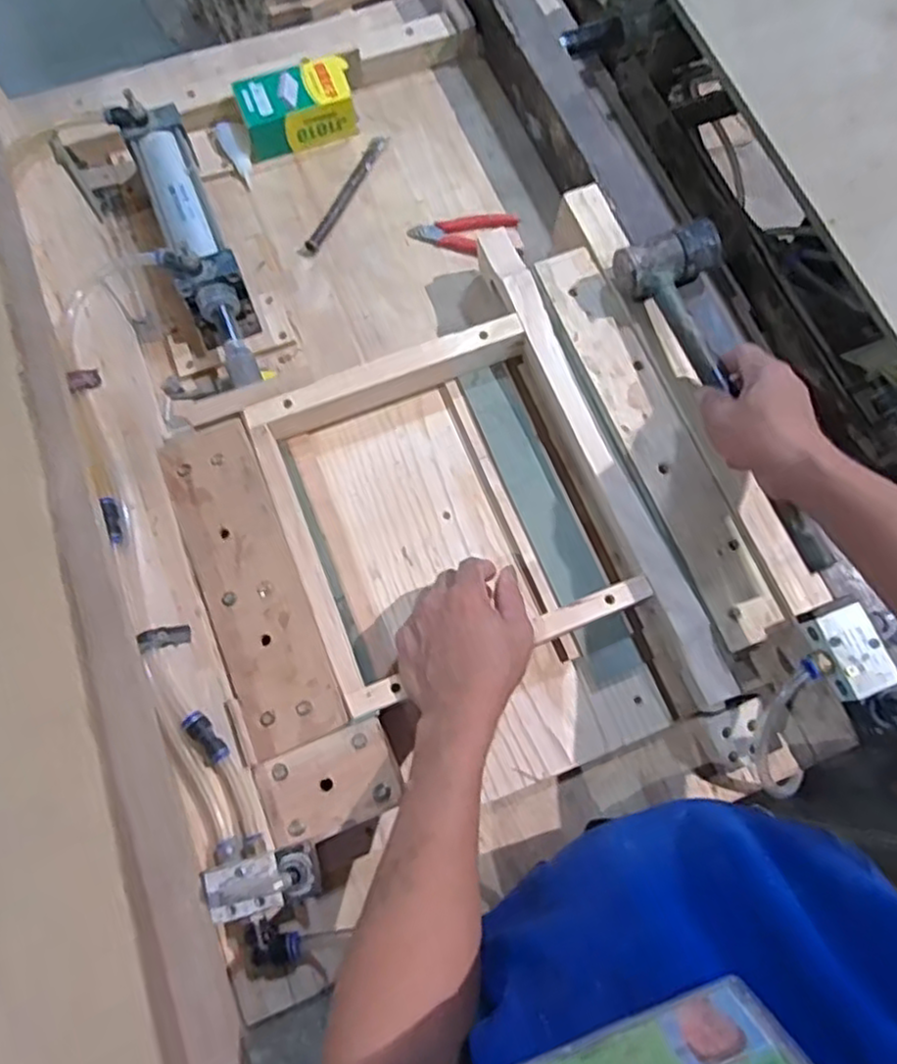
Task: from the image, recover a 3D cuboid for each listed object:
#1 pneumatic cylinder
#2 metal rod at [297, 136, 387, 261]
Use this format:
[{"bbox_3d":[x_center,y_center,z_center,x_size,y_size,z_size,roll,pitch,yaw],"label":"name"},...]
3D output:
[{"bbox_3d":[-0.255,-0.280,0.697,0.074,0.086,0.318,-21,75,-8],"label":"pneumatic cylinder"},{"bbox_3d":[-0.117,-0.376,0.776,0.019,0.010,0.174,26,74,6],"label":"metal rod"}]

